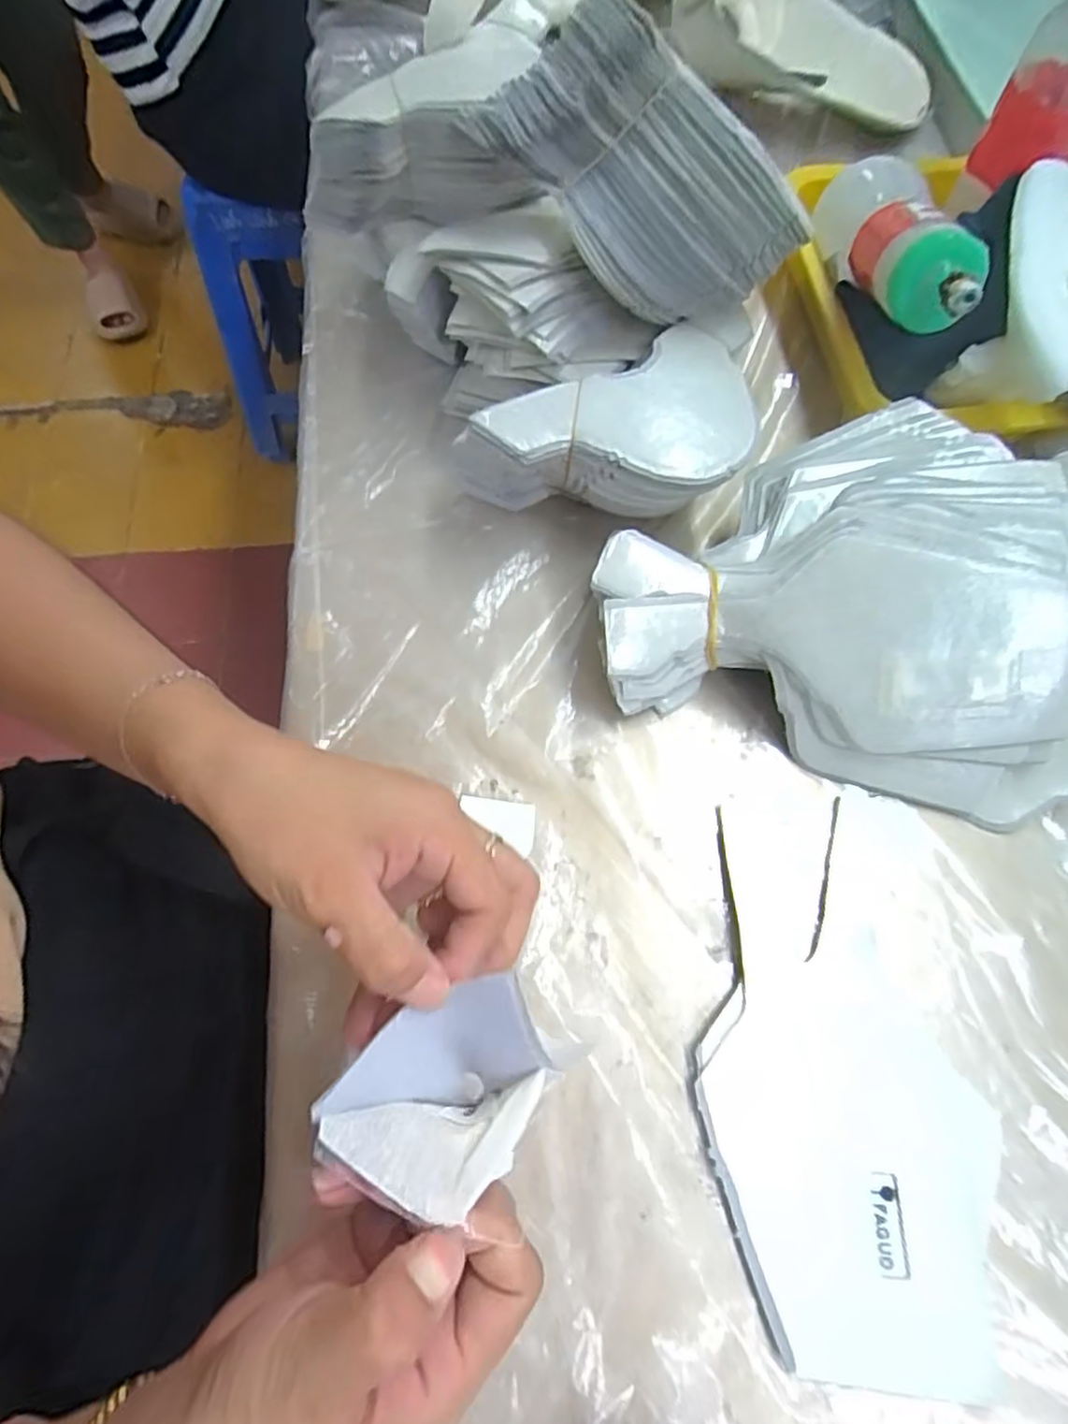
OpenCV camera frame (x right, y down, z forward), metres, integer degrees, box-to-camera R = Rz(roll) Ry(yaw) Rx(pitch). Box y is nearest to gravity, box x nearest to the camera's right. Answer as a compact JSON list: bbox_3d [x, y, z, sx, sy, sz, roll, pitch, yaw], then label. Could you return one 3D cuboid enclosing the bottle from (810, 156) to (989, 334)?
[{"bbox_3d":[0.216,-0.284,0.403,0.045,0.050,0.207,-1,52,-1],"label":"bottle"}]

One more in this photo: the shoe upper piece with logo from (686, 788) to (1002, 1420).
[{"bbox_3d":[0.133,0.147,0.293,0.114,0.006,0.221,4,67,2],"label":"shoe upper piece with logo"}]

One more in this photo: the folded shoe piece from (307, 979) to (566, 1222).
[{"bbox_3d":[-0.027,0.120,0.216,0.053,0.031,0.066,38,72,15],"label":"folded shoe piece"}]

